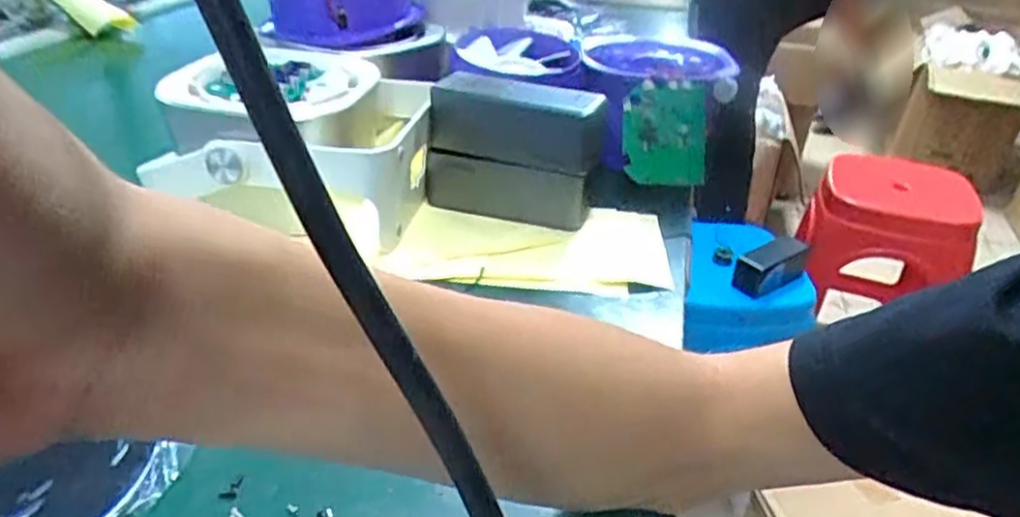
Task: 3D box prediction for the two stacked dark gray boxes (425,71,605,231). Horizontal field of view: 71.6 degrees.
[{"bbox_3d":[0.003,-0.081,0.557,0.130,0.104,0.052,14,33,15],"label":"two stacked dark gray boxes"}]

